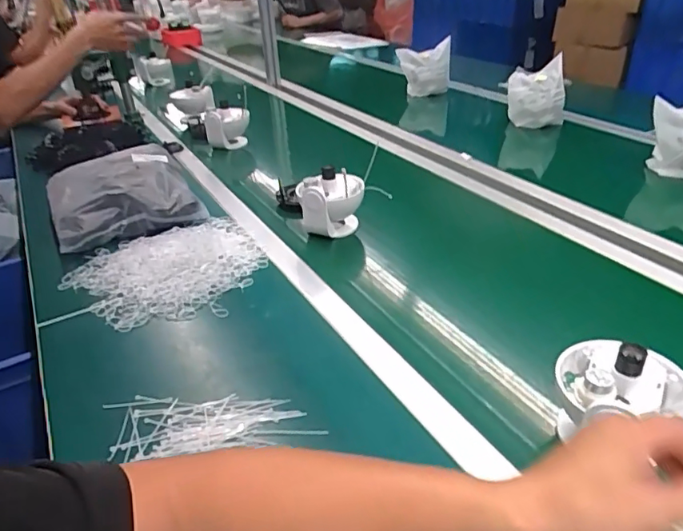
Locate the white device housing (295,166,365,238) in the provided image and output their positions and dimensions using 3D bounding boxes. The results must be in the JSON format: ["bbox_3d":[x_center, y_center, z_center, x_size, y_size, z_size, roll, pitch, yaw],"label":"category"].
[{"bbox_3d":[-0.018,-0.099,0.926,0.118,0.117,0.081,-4,34,0],"label":"white device housing"}]

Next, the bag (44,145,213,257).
[{"bbox_3d":[-0.441,-0.147,1.029,0.252,0.088,0.326,-21,37,-23],"label":"bag"}]

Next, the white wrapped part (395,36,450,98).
[{"bbox_3d":[0.275,-0.650,1.743,0.169,0.153,0.068,0,34,6],"label":"white wrapped part"}]

